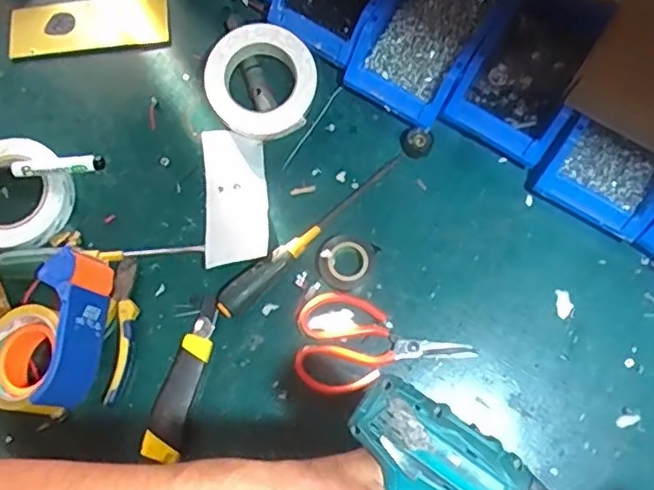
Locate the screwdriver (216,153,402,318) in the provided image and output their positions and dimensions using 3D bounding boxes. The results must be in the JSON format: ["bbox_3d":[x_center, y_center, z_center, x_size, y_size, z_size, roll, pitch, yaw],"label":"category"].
[{"bbox_3d":[-0.013,-0.015,0.654,0.253,0.021,0.027,-41,77,-9],"label":"screwdriver"}]

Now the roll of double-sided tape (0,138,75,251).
[{"bbox_3d":[-0.339,-0.053,0.673,0.117,0.039,0.119,0,74,1],"label":"roll of double-sided tape"}]

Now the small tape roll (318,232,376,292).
[{"bbox_3d":[0.020,0.017,0.652,0.057,0.023,0.058,0,74,1],"label":"small tape roll"}]

